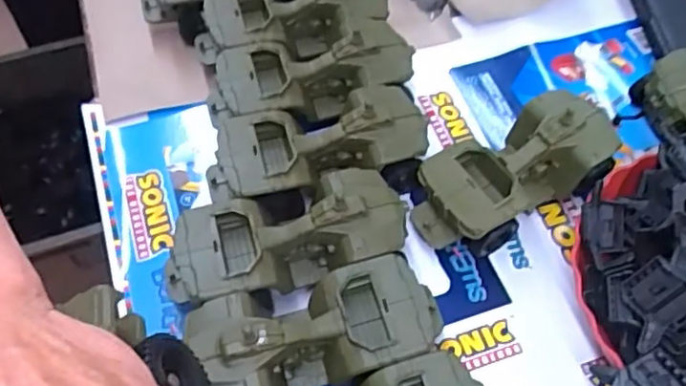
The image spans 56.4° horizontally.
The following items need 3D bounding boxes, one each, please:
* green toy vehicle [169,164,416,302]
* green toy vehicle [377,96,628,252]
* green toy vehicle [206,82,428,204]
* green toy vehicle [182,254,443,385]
[{"bbox_3d":[-0.043,0.041,0.511,0.185,0.079,0.079,-15,60,-9],"label":"green toy vehicle"},{"bbox_3d":[0.142,-0.015,0.547,0.184,0.079,0.087,-24,62,-14],"label":"green toy vehicle"},{"bbox_3d":[-0.023,-0.035,0.557,0.183,0.082,0.082,-14,60,-9],"label":"green toy vehicle"},{"bbox_3d":[-0.016,0.106,0.471,0.176,0.081,0.079,-14,60,-9],"label":"green toy vehicle"}]

